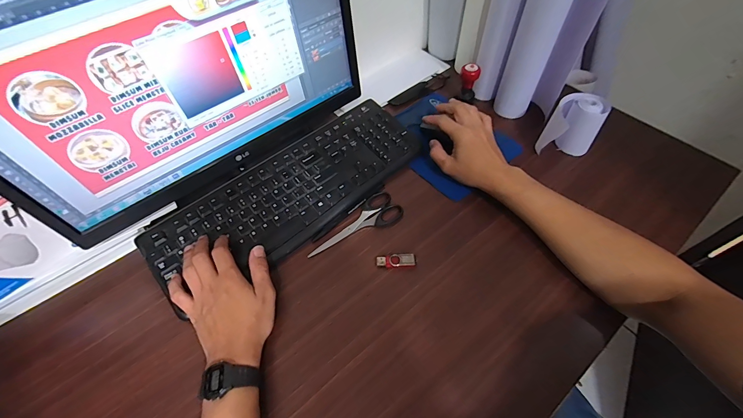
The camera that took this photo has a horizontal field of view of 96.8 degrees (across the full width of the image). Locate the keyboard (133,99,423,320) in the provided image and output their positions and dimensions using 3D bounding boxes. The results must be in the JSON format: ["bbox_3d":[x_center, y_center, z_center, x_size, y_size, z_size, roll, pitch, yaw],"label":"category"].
[{"bbox_3d":[-0.119,-0.032,0.515,0.434,0.028,0.160,-32,60,-19],"label":"keyboard"}]

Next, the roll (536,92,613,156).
[{"bbox_3d":[0.322,-0.124,0.536,0.073,0.107,0.074,-1,55,2],"label":"roll"}]

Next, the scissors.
[{"bbox_3d":[-0.024,0.027,0.490,0.151,0.009,0.054,-32,60,-18],"label":"scissors"}]

